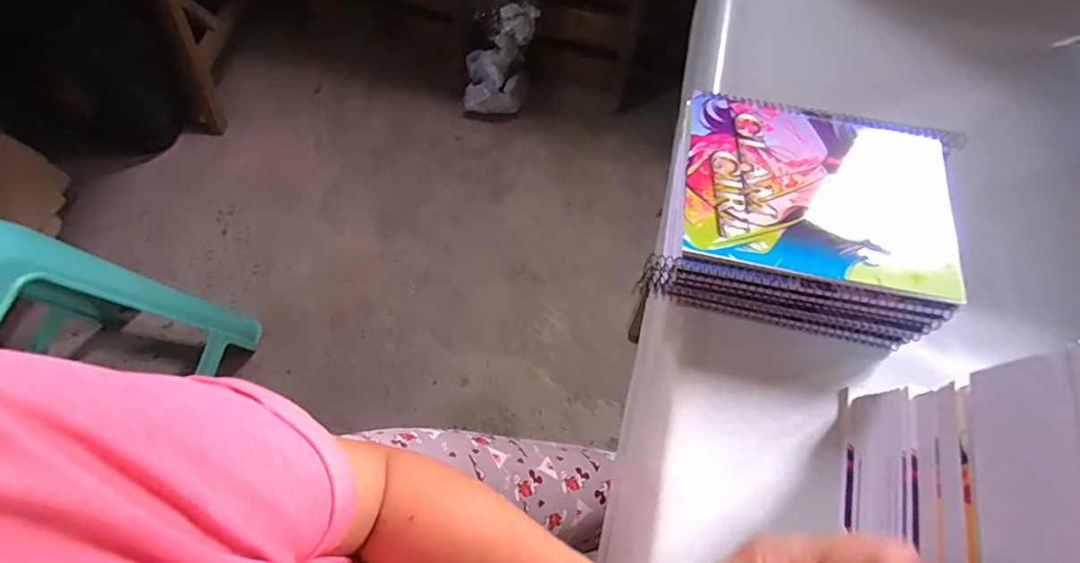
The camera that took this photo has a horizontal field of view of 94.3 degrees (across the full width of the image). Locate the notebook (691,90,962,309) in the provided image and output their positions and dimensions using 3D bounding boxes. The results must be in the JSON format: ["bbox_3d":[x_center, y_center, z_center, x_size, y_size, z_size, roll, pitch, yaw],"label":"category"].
[{"bbox_3d":[0.208,-0.070,0.374,0.197,0.009,0.148,10,66,3],"label":"notebook"}]

